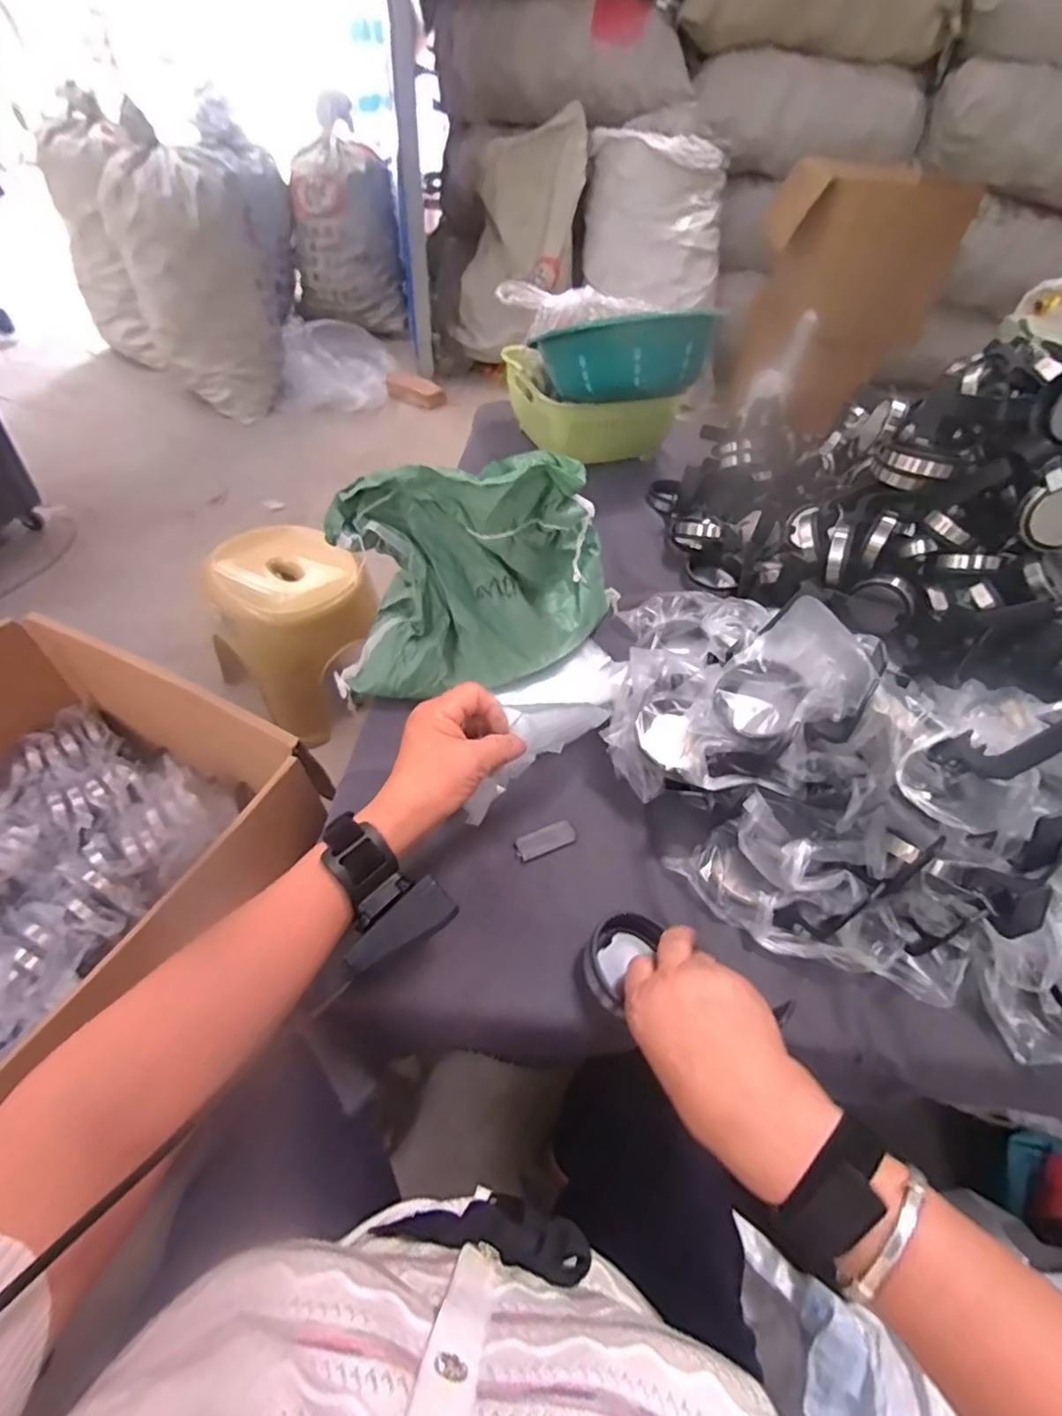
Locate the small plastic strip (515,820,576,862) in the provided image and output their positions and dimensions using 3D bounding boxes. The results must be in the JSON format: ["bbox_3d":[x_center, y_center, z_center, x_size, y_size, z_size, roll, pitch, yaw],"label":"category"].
[{"bbox_3d":[0.012,0.109,0.495,0.052,0.004,0.021,-18,53,-20],"label":"small plastic strip"}]

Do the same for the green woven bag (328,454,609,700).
[{"bbox_3d":[-0.046,-0.127,0.549,0.267,0.191,0.139,1,49,-5],"label":"green woven bag"}]

